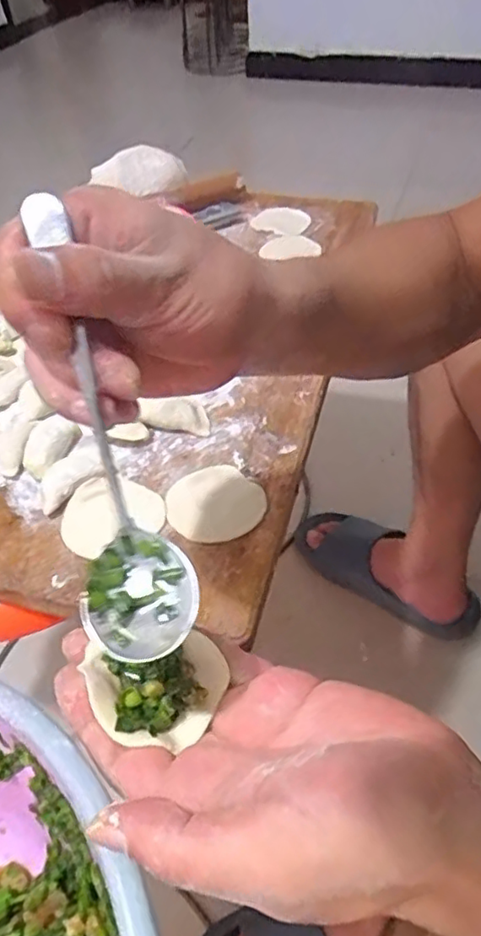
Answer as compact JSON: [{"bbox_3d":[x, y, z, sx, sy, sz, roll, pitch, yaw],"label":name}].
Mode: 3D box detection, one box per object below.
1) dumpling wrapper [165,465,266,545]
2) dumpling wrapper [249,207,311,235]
[{"bbox_3d":[-0.018,0.023,0.415,0.063,0.004,0.062,-1,47,1],"label":"dumpling wrapper"},{"bbox_3d":[0.048,-0.286,0.709,0.065,0.005,0.065,-1,47,1],"label":"dumpling wrapper"}]

